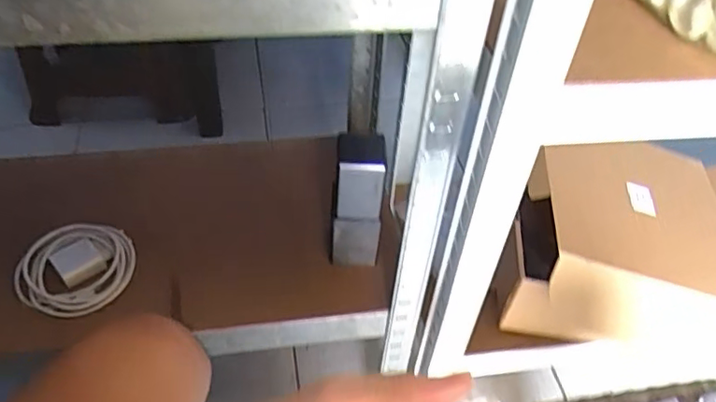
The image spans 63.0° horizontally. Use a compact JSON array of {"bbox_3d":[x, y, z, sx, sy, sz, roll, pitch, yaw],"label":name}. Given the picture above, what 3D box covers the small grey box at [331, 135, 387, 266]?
[{"bbox_3d":[0.001,0.001,0.631,0.050,0.145,0.061,6,46,2],"label":"small grey box"}]

